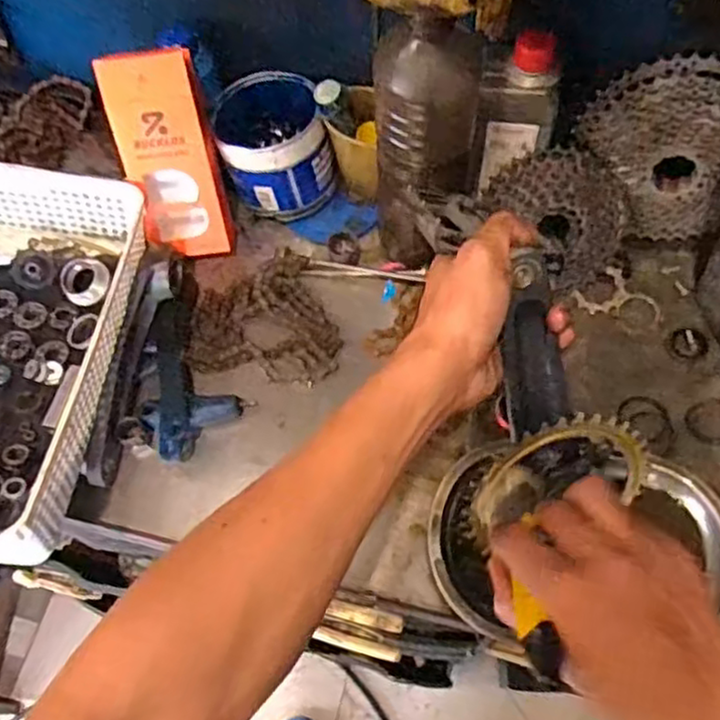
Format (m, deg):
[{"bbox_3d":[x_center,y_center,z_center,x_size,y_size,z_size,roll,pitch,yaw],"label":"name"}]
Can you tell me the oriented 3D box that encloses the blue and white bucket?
[{"bbox_3d":[-0.079,-0.200,0.667,0.095,0.084,0.100,-1,65,3],"label":"blue and white bucket"}]

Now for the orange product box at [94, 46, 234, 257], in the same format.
[{"bbox_3d":[-0.167,-0.175,0.627,0.078,0.180,0.032,-11,38,-1],"label":"orange product box"}]

